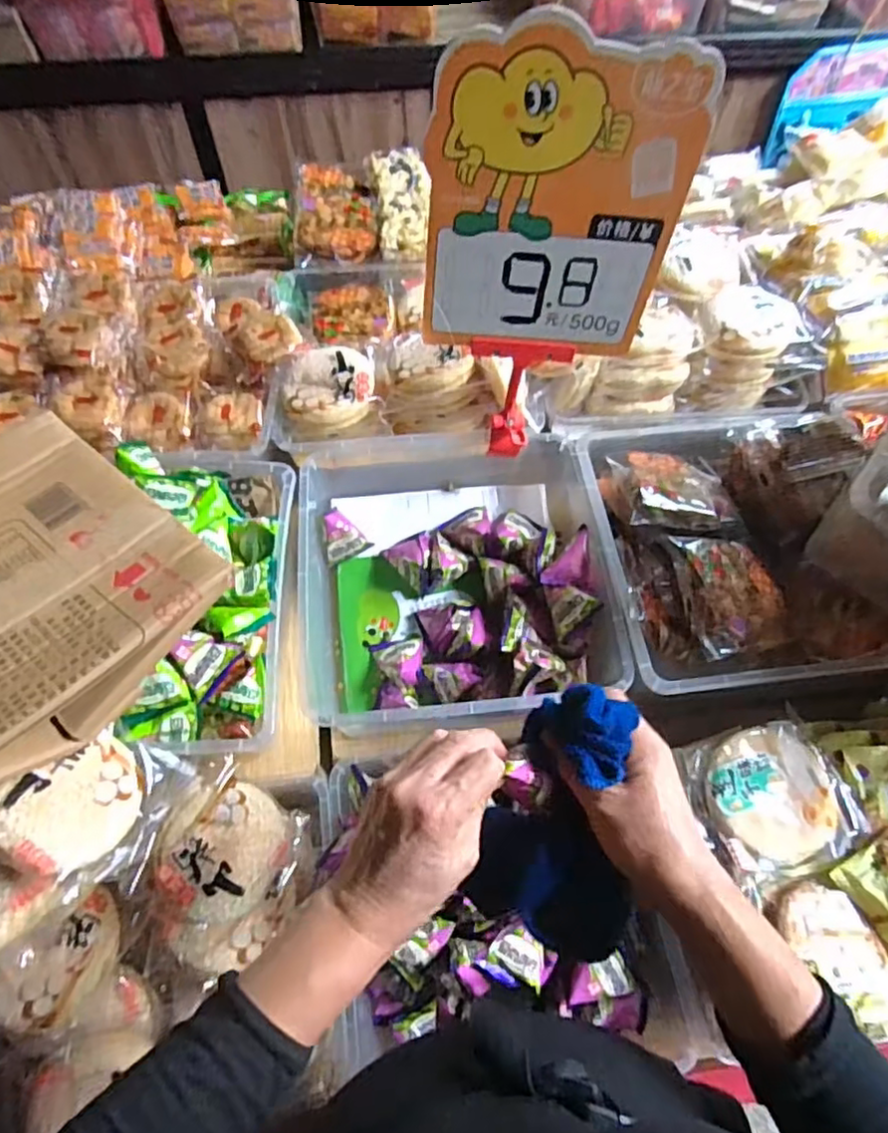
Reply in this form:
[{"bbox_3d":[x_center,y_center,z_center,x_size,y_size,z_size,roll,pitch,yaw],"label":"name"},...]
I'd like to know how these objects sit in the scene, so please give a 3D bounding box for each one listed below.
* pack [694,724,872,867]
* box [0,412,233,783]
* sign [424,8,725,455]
[{"bbox_3d":[0.285,0.194,0.557,0.121,0.022,0.113,0,62,0],"label":"pack"},{"bbox_3d":[-0.355,0.001,0.516,0.287,0.059,0.247,36,67,17],"label":"box"},{"bbox_3d":[0.086,-0.249,0.565,0.196,0.346,0.010,1,55,-2],"label":"sign"}]

